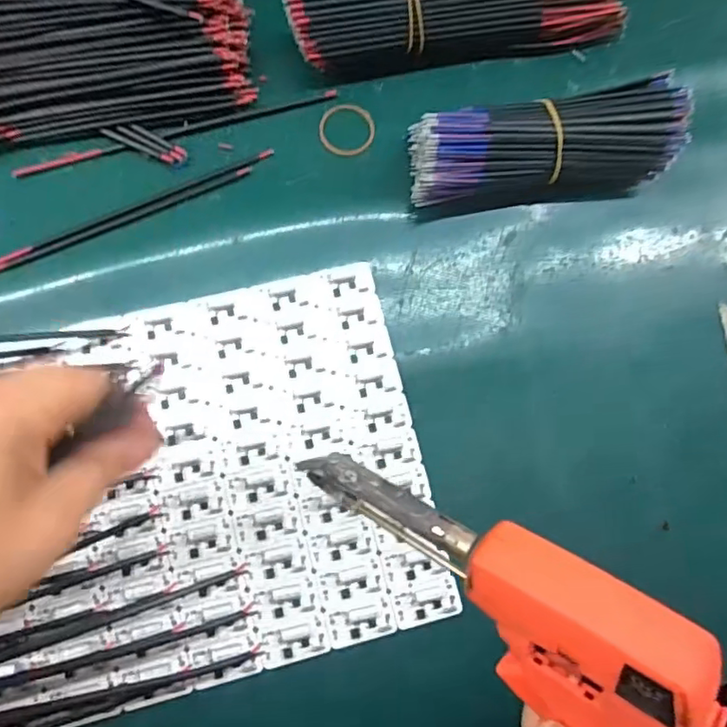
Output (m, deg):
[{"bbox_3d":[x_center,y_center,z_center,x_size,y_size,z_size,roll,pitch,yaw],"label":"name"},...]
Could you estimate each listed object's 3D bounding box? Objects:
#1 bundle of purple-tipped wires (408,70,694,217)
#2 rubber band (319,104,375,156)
[{"bbox_3d":[0.101,-0.122,0.344,0.151,0.045,0.053,-7,79,-4],"label":"bundle of purple-tipped wires"},{"bbox_3d":[-0.010,-0.141,0.367,0.033,0.004,0.032,1,81,-4],"label":"rubber band"}]

